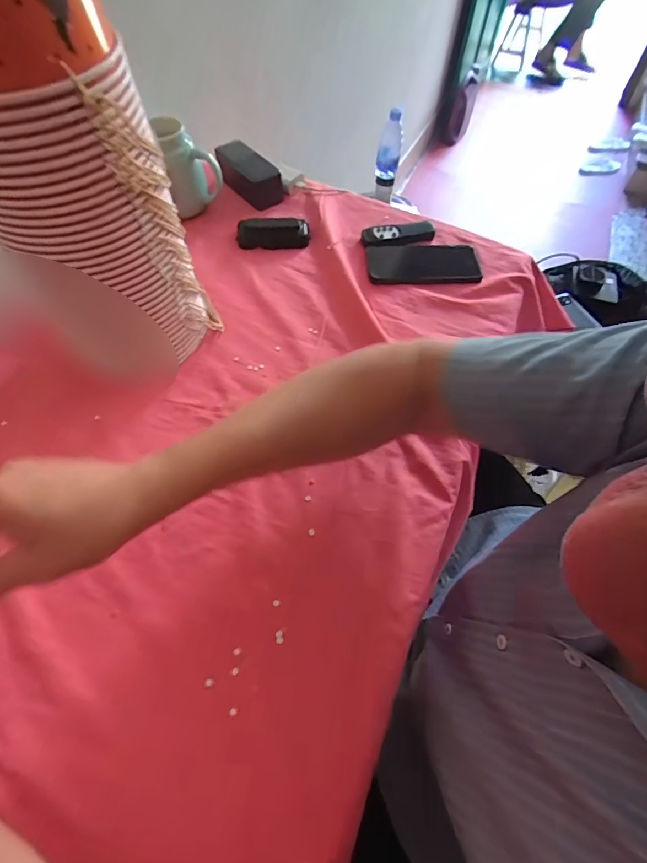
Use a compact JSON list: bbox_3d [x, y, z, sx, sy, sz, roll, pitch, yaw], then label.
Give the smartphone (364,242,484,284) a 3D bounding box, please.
[{"bbox_3d":[0.148,-0.252,0.612,0.171,0.013,0.090,-3,59,-4],"label":"smartphone"}]

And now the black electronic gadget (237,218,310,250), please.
[{"bbox_3d":[-0.075,-0.300,0.624,0.105,0.024,0.037,-4,59,-4],"label":"black electronic gadget"}]

